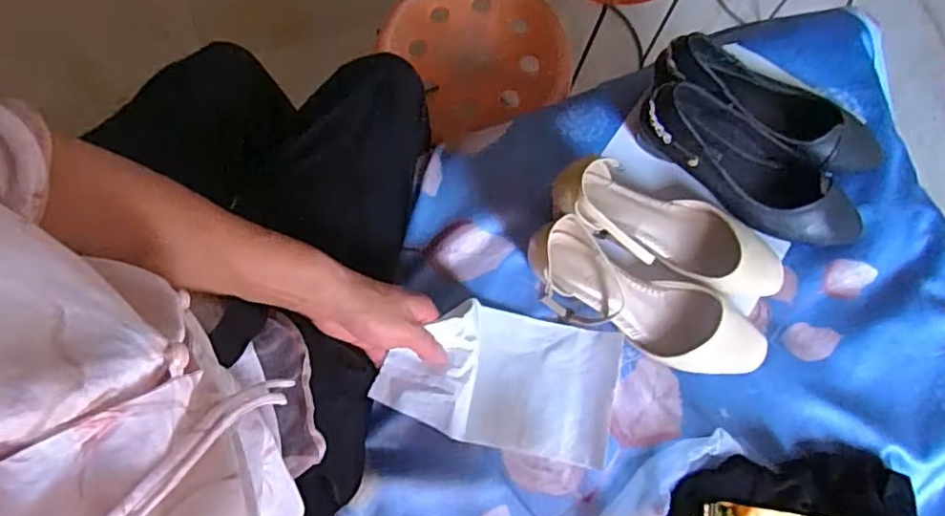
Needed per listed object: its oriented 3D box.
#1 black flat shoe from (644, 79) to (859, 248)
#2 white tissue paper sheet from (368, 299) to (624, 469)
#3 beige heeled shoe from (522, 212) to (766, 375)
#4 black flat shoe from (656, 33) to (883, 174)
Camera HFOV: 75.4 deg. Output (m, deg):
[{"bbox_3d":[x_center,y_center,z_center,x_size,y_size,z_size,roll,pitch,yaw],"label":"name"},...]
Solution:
[{"bbox_3d":[0.284,-0.089,0.626,0.261,0.073,0.083,27,79,6],"label":"black flat shoe"},{"bbox_3d":[0.027,0.112,0.575,0.218,0.074,0.128,11,78,3],"label":"white tissue paper sheet"},{"bbox_3d":[0.168,0.043,0.582,0.246,0.084,0.080,24,79,5],"label":"beige heeled shoe"},{"bbox_3d":[0.311,-0.160,0.644,0.260,0.072,0.081,24,79,-9],"label":"black flat shoe"}]

